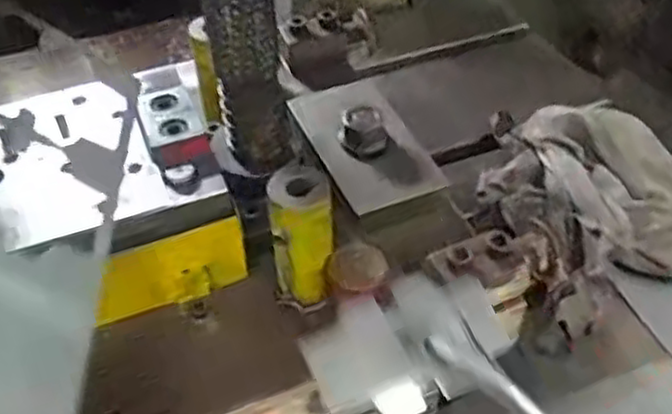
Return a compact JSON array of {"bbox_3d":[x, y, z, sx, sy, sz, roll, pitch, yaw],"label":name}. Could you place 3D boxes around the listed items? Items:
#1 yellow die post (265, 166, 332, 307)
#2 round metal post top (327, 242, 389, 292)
[{"bbox_3d":[-0.021,0.020,0.479,0.038,0.095,0.033,-4,45,-2],"label":"yellow die post"},{"bbox_3d":[0.016,0.040,0.479,0.037,0.010,0.041,-22,49,-19],"label":"round metal post top"}]

